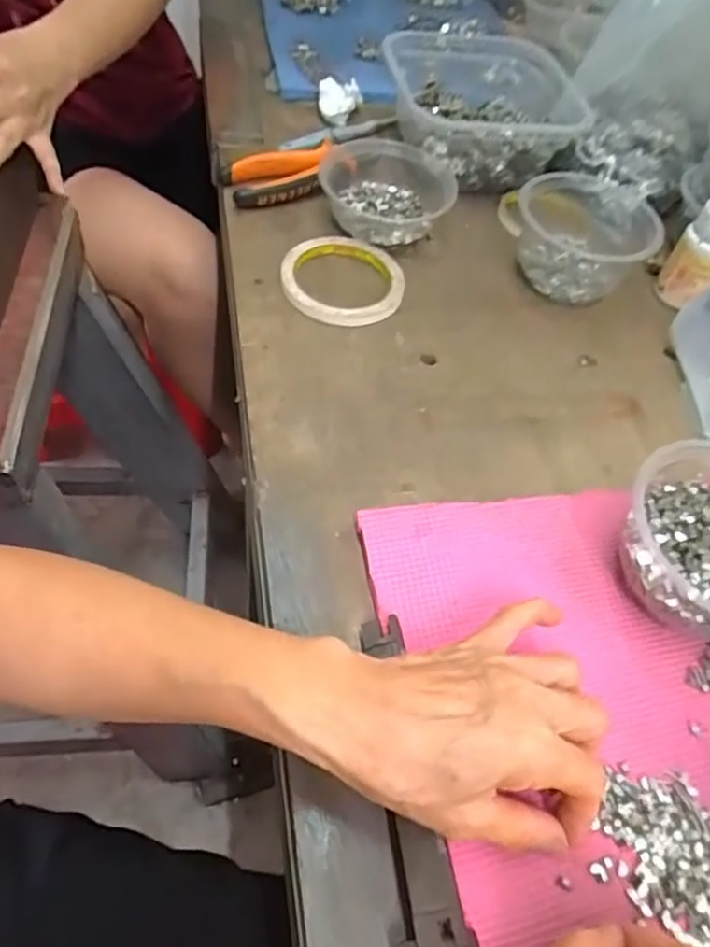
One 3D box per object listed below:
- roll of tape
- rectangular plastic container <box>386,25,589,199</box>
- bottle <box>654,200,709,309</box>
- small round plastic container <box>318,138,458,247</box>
[{"bbox_3d":[-0.008,-0.158,0.531,0.094,0.017,0.094,4,55,-6],"label":"roll of tape"},{"bbox_3d":[0.126,-0.365,0.657,0.174,0.068,0.200,-2,56,-11],"label":"rectangular plastic container"},{"bbox_3d":[0.290,-0.184,0.550,0.045,0.077,0.049,31,56,12],"label":"bottle"},{"bbox_3d":[0.028,-0.244,0.571,0.113,0.035,0.104,4,55,-6],"label":"small round plastic container"}]

